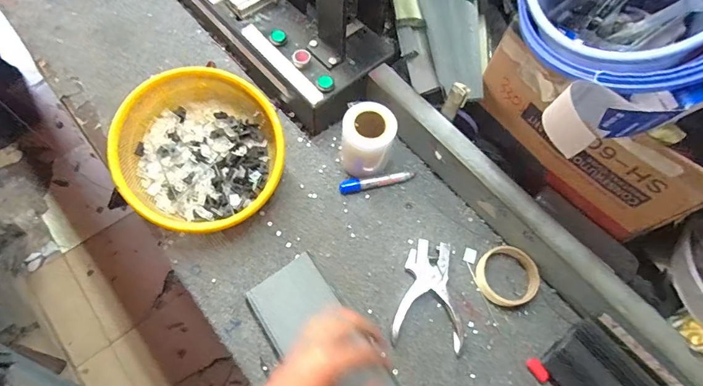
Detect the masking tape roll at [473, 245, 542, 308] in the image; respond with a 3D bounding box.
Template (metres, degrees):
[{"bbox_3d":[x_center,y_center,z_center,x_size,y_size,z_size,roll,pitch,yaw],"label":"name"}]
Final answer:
[{"bbox_3d":[0.231,0.124,0.595,0.083,0.023,0.089,1,66,-3],"label":"masking tape roll"}]

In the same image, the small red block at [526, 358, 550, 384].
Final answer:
[{"bbox_3d":[0.257,0.244,0.552,0.016,0.016,0.031,-24,70,-13],"label":"small red block"}]

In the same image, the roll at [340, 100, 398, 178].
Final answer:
[{"bbox_3d":[0.023,-0.076,0.624,0.076,0.111,0.073,1,66,-3],"label":"roll"}]

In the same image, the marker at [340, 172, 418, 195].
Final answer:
[{"bbox_3d":[0.042,-0.019,0.651,0.125,0.016,0.022,-11,67,-8],"label":"marker"}]

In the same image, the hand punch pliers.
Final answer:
[{"bbox_3d":[0.107,0.143,0.579,0.097,0.024,0.151,3,66,-2],"label":"hand punch pliers"}]

